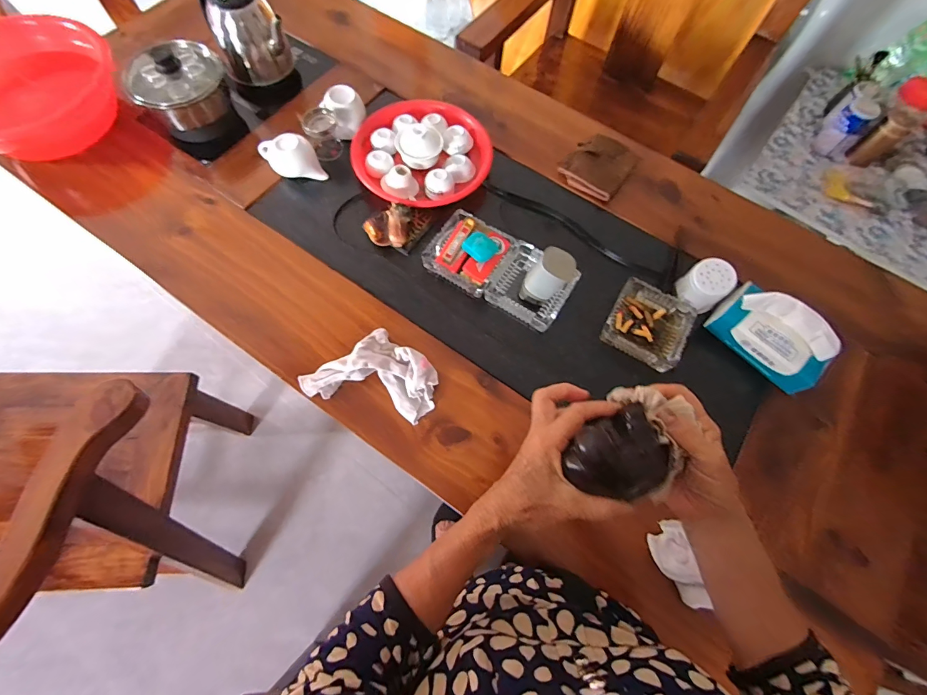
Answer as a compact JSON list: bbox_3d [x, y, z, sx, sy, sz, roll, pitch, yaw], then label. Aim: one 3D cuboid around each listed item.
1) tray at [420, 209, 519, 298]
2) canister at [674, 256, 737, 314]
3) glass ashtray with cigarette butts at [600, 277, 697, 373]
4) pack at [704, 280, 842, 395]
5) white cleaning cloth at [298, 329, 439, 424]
[{"bbox_3d":[0.007,-0.166,0.672,0.125,0.058,0.118,32,72,11],"label":"tray"},{"bbox_3d":[0.387,-0.098,0.645,0.056,0.082,0.063,-41,76,-15],"label":"canister"},{"bbox_3d":[0.300,-0.040,0.649,0.117,0.033,0.126,29,71,10],"label":"glass ashtray with cigarette butts"},{"bbox_3d":[0.476,-0.020,0.608,0.086,0.096,0.163,-40,75,-15],"label":"pack"},{"bbox_3d":[-0.130,0.033,0.590,0.188,0.045,0.118,14,69,4],"label":"white cleaning cloth"}]

